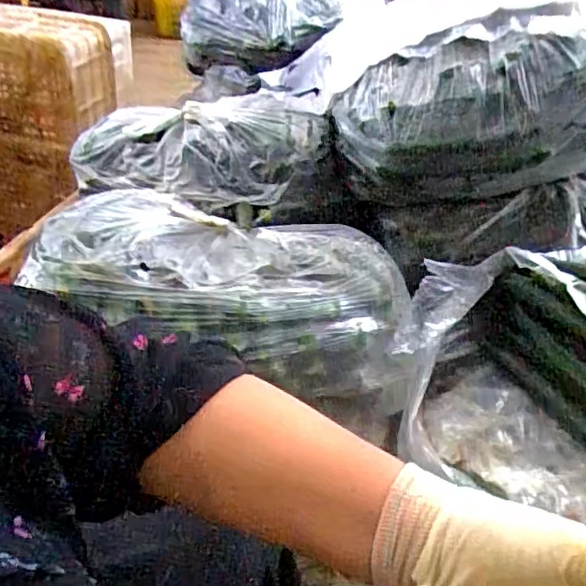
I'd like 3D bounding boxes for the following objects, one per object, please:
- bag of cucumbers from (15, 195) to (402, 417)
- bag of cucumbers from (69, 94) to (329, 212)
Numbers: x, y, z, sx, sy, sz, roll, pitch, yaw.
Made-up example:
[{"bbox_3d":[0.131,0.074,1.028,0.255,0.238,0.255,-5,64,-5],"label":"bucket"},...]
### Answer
[{"bbox_3d":[-0.078,-0.028,0.777,0.456,0.153,0.265,6,36,0],"label":"bag of cucumbers"},{"bbox_3d":[-0.151,-0.240,0.945,0.411,0.098,0.219,0,37,-8],"label":"bag of cucumbers"}]

